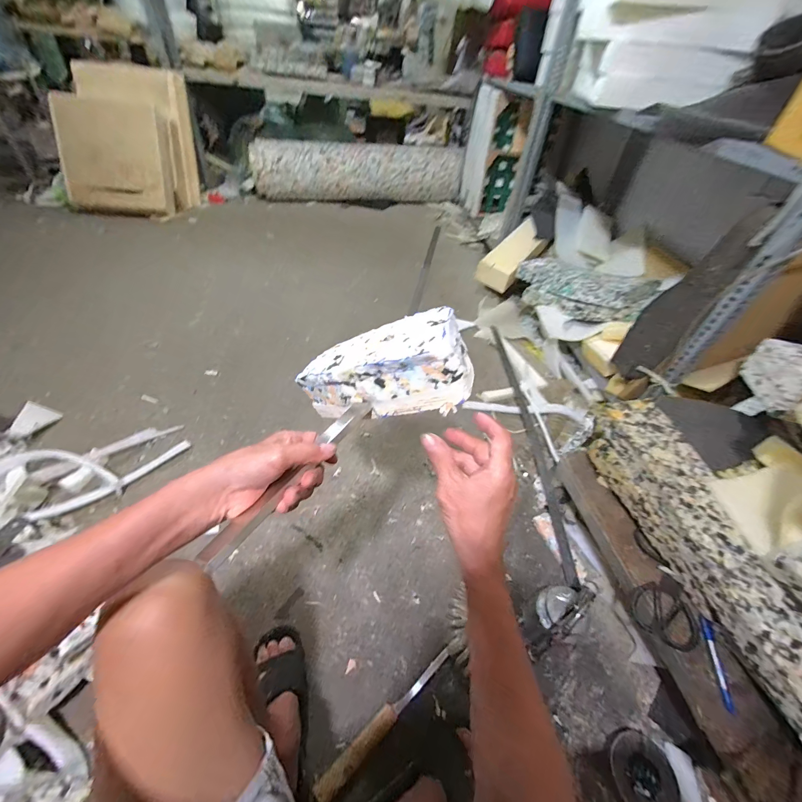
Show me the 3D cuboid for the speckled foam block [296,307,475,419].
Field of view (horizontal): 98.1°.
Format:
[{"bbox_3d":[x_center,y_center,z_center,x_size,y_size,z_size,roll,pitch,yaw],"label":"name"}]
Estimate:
[{"bbox_3d":[-0.039,-0.036,0.438,0.259,0.091,0.068,-7,35,39],"label":"speckled foam block"}]

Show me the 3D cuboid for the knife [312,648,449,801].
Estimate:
[{"bbox_3d":[-0.023,0.572,0.634,0.299,0.030,0.032,-31,56,-29],"label":"knife"}]

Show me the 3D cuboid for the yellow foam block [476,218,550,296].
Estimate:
[{"bbox_3d":[0.511,-0.669,1.577,0.161,0.106,0.440,30,65,22],"label":"yellow foam block"}]

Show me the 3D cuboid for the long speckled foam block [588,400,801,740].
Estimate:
[{"bbox_3d":[0.563,0.288,0.612,0.142,0.120,0.658,-4,48,-12],"label":"long speckled foam block"}]

